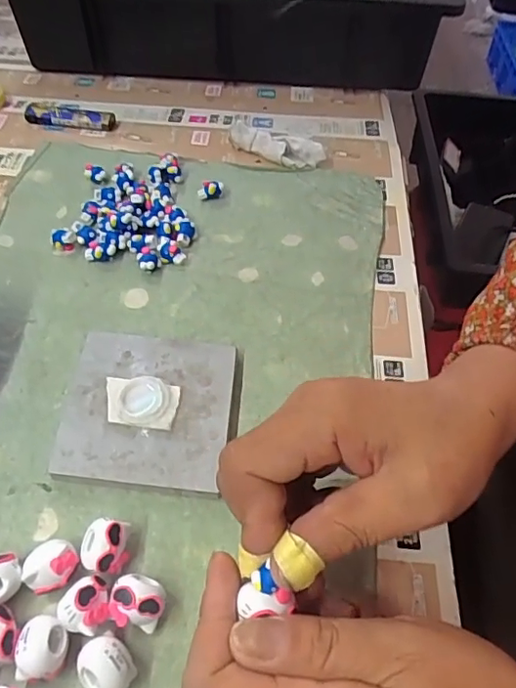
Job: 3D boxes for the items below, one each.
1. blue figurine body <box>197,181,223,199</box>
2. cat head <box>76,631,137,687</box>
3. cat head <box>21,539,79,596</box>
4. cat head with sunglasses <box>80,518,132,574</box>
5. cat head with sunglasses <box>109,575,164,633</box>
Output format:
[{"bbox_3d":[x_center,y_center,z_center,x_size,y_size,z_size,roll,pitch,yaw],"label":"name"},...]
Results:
[{"bbox_3d":[-0.039,-0.127,0.451,0.020,0.014,0.010,-13,55,-13],"label":"blue figurine body"},{"bbox_3d":[-0.068,0.146,0.247,0.024,0.021,0.023,2,53,-2],"label":"cat head"},{"bbox_3d":[-0.101,0.110,0.271,0.025,0.019,0.022,-16,56,-15],"label":"cat head"},{"bbox_3d":[-0.077,0.102,0.277,0.022,0.023,0.024,5,53,0],"label":"cat head with sunglasses"},{"bbox_3d":[-0.057,0.124,0.264,0.025,0.021,0.023,2,53,-2],"label":"cat head with sunglasses"}]

